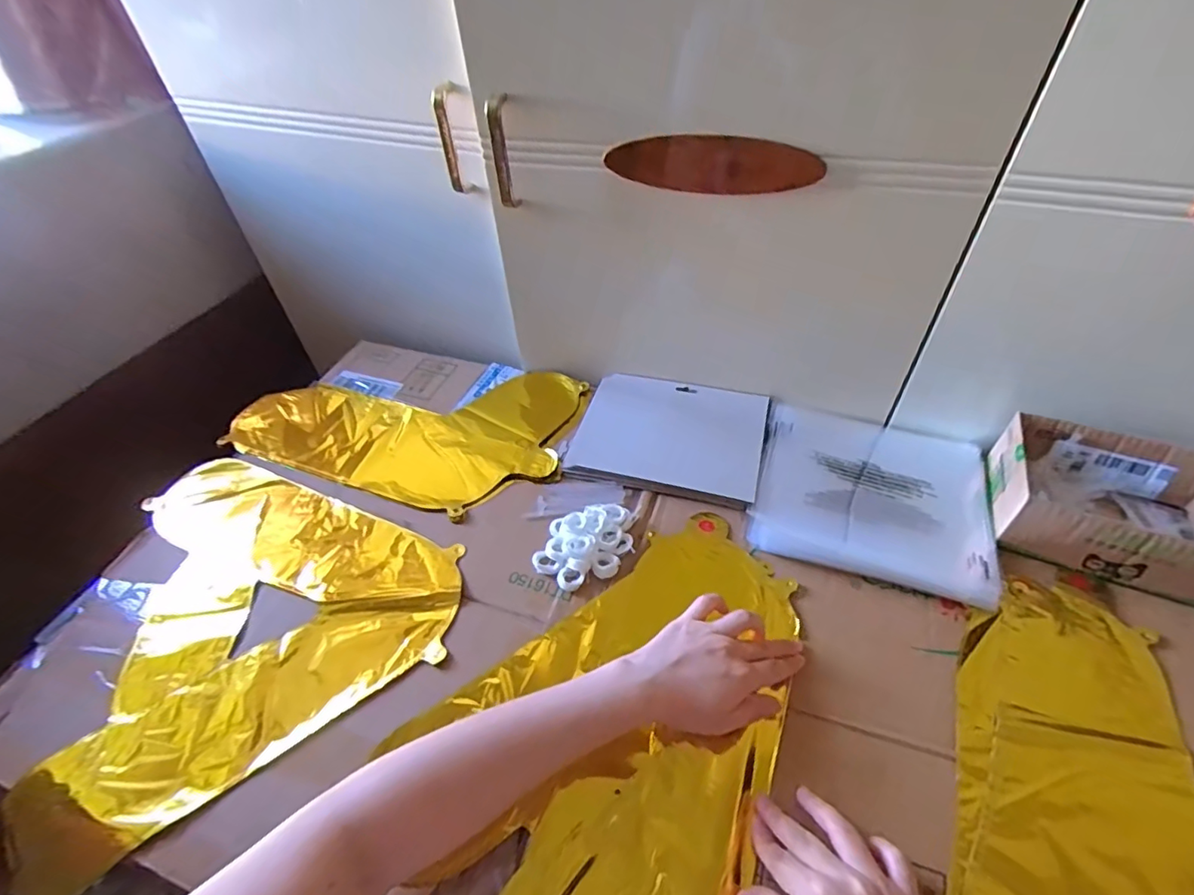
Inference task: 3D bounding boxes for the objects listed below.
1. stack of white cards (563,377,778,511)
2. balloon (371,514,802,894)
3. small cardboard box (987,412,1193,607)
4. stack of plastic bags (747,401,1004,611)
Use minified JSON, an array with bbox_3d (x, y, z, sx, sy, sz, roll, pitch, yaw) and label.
[{"bbox_3d":[0.083,-0.016,0.631,0.205,0.014,0.161,11,49,14],"label":"stack of white cards"},{"bbox_3d":[0.004,0.225,0.432,0.263,0.011,0.417,11,49,13],"label":"balloon"},{"bbox_3d":[0.470,0.051,0.508,0.183,0.066,0.141,18,51,19],"label":"small cardboard box"},{"bbox_3d":[0.286,0.033,0.579,0.218,0.017,0.231,14,49,16],"label":"stack of plastic bags"}]

